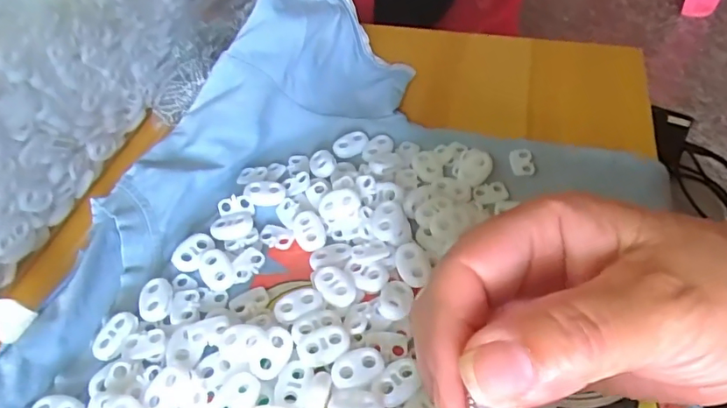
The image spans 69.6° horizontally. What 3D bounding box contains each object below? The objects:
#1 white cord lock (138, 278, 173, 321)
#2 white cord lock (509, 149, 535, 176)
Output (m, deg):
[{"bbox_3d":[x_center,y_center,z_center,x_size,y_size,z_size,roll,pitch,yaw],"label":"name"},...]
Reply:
[{"bbox_3d":[-0.098,0.045,0.246,0.015,0.005,0.021,-19,51,-11],"label":"white cord lock"},{"bbox_3d":[0.089,-0.025,0.294,0.013,0.004,0.017,-6,49,1],"label":"white cord lock"}]

